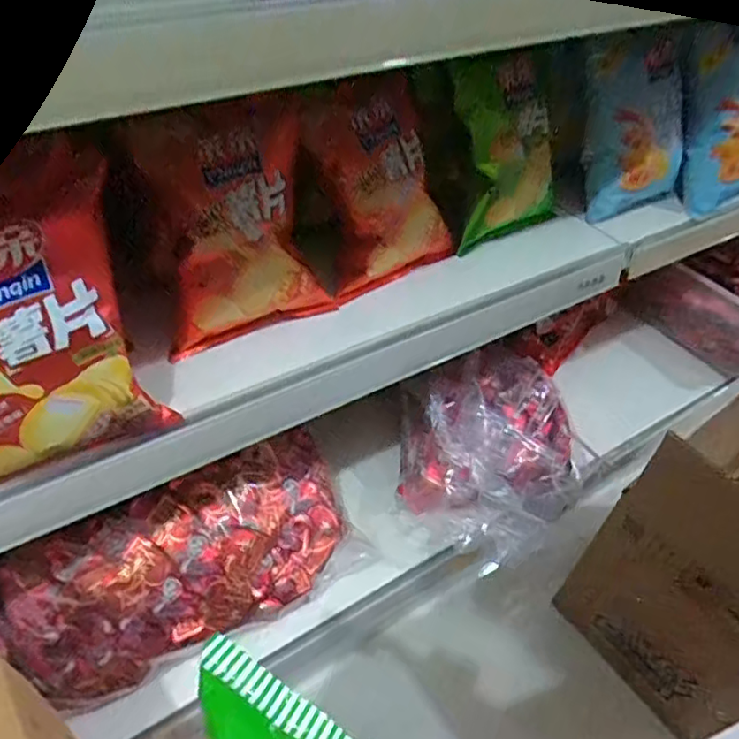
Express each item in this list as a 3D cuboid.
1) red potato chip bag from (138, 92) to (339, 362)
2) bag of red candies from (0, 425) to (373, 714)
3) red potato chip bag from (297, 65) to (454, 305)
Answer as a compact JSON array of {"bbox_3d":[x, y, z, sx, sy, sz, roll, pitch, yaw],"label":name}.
[{"bbox_3d":[-0.110,-0.125,0.526,0.156,0.186,0.077,-27,53,-28],"label":"red potato chip bag"},{"bbox_3d":[-0.190,0.210,0.649,0.384,0.146,0.138,-27,53,-27],"label":"bag of red candies"},{"bbox_3d":[0.016,-0.189,0.613,0.154,0.213,0.060,-24,34,-22],"label":"red potato chip bag"}]

